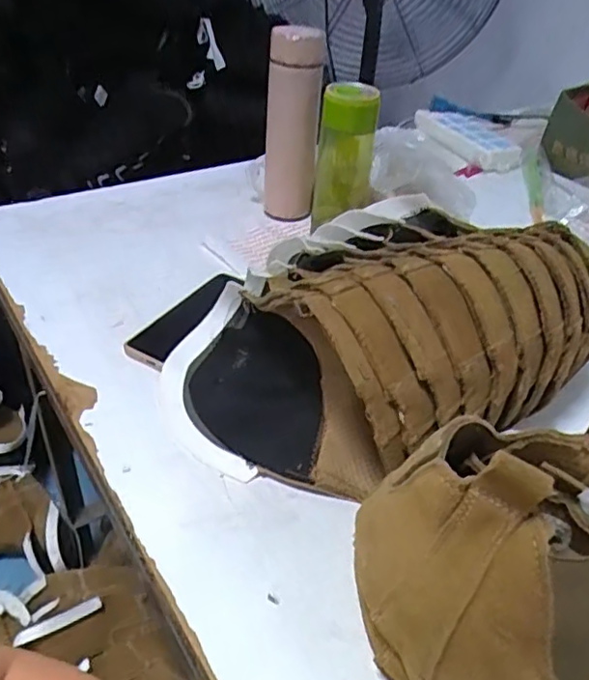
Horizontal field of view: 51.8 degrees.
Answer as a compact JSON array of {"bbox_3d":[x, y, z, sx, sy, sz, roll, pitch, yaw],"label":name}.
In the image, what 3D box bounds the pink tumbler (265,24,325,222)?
[{"bbox_3d":[-0.004,-0.255,0.749,0.064,0.227,0.070,3,38,-2],"label":"pink tumbler"}]

